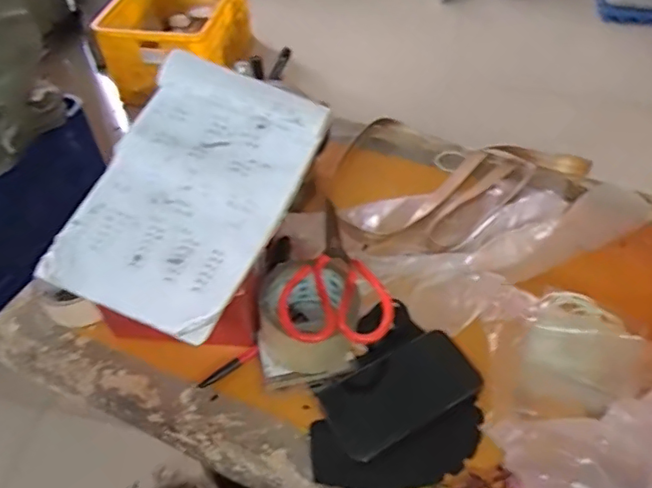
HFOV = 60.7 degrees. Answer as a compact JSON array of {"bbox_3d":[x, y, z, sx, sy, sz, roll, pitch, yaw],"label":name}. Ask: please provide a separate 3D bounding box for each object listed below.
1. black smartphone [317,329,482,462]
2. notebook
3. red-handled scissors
[{"bbox_3d":[0.072,0.143,0.542,0.145,0.012,0.080,-25,53,-18],"label":"black smartphone"},{"bbox_3d":[-0.140,-0.054,0.561,0.195,0.032,0.270,22,70,13],"label":"notebook"},{"bbox_3d":[0.006,0.027,0.569,0.105,0.023,0.168,-3,49,0],"label":"red-handled scissors"}]

